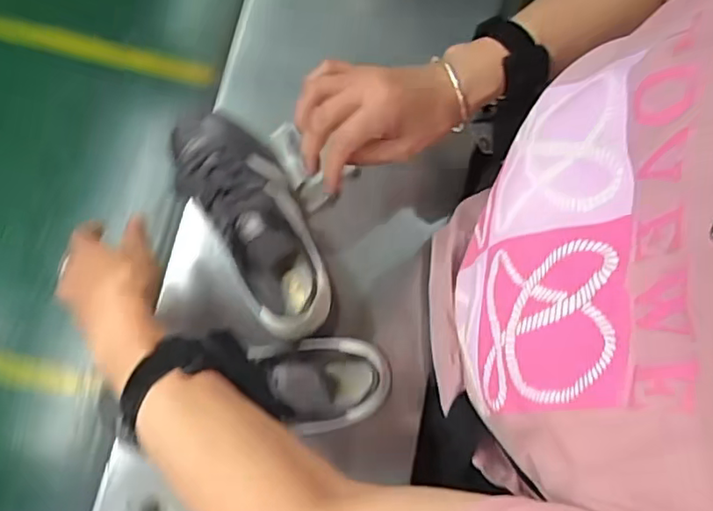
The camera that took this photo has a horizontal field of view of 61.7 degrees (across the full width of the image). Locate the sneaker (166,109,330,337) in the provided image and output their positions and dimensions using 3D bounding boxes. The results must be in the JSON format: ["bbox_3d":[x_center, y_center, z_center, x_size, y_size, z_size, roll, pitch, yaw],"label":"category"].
[{"bbox_3d":[-0.093,-0.039,0.530,0.083,0.080,0.224,-33,80,-7],"label":"sneaker"}]

